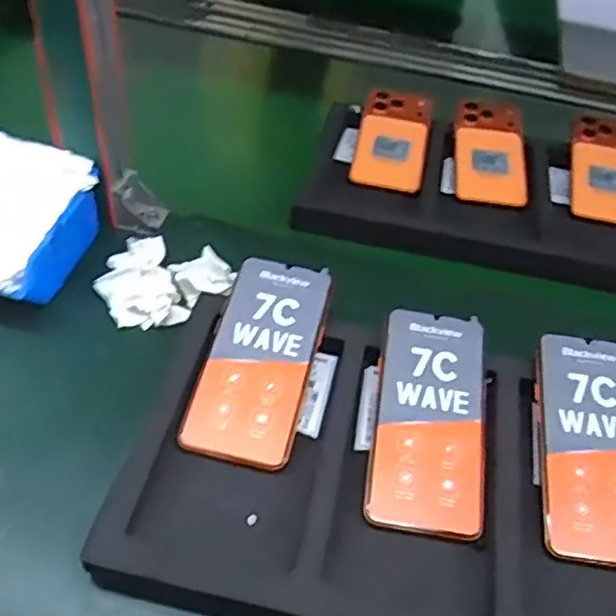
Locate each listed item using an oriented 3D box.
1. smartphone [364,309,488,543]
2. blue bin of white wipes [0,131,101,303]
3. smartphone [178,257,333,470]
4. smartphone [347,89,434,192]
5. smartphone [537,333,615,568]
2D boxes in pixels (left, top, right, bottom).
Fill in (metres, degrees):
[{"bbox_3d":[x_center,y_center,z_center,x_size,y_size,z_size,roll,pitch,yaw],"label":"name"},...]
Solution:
[{"bbox_3d":[0.086,0.077,0.454,0.074,0.011,0.160,9,60,2],"label":"smartphone"},{"bbox_3d":[-0.257,-0.070,0.531,0.139,0.071,0.141,14,46,5],"label":"blue bin of white wipes"},{"bbox_3d":[-0.034,0.036,0.477,0.076,0.010,0.160,13,61,6],"label":"smartphone"},{"bbox_3d":[0.094,-0.188,0.718,0.076,0.012,0.158,10,60,7],"label":"smartphone"},{"bbox_3d":[0.201,0.094,0.448,0.073,0.011,0.159,7,62,1],"label":"smartphone"}]

